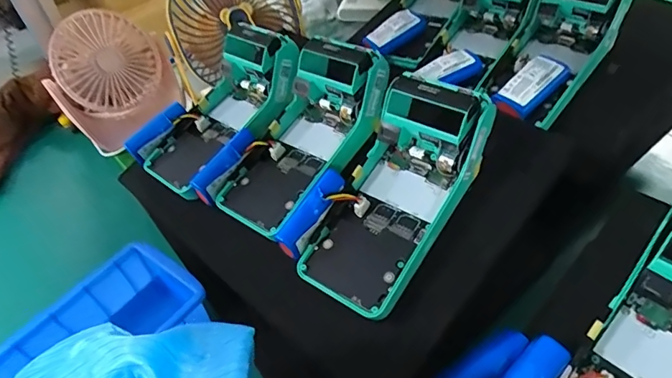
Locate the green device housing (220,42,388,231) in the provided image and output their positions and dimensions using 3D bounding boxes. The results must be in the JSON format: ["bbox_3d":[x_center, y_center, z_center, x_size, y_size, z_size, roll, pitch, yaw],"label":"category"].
[{"bbox_3d":[-0.026,-0.041,0.389,0.086,0.054,0.169,34,86,32],"label":"green device housing"}]

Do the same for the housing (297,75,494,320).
[{"bbox_3d":[0.045,0.006,0.339,0.075,0.053,0.166,27,83,28],"label":"housing"}]

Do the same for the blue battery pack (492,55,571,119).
[{"bbox_3d":[0.179,-0.094,0.419,0.071,0.016,0.035,-39,53,-7],"label":"blue battery pack"}]

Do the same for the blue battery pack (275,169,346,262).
[{"bbox_3d":[-0.017,0.015,0.344,0.020,0.021,0.073,26,70,27],"label":"blue battery pack"}]

